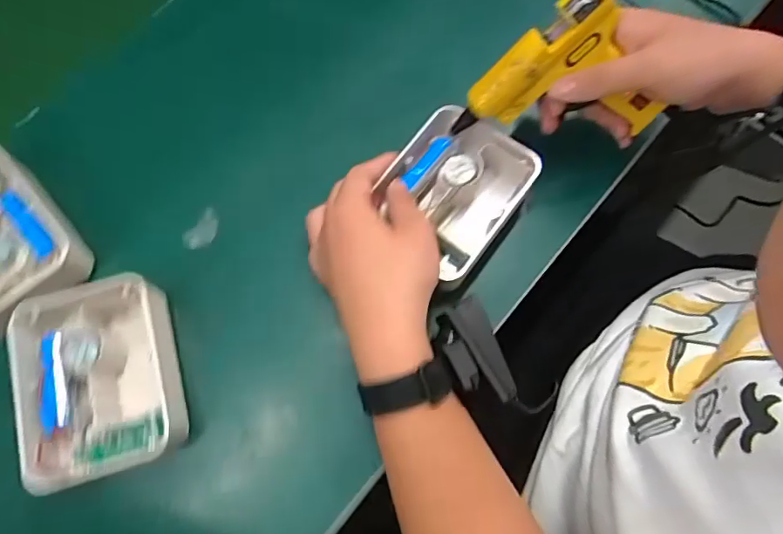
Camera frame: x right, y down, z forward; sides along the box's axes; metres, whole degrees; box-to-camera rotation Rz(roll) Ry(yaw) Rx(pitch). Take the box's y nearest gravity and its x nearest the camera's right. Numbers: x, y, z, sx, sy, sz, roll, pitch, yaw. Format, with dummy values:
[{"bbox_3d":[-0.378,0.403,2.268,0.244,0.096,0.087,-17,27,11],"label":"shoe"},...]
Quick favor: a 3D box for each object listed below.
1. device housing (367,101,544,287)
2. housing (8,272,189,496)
[{"bbox_3d":[0.053,-0.063,0.415,0.102,0.043,0.107,35,74,10],"label":"device housing"},{"bbox_3d":[-0.211,0.082,0.372,0.104,0.050,0.132,-14,72,-5],"label":"housing"}]

